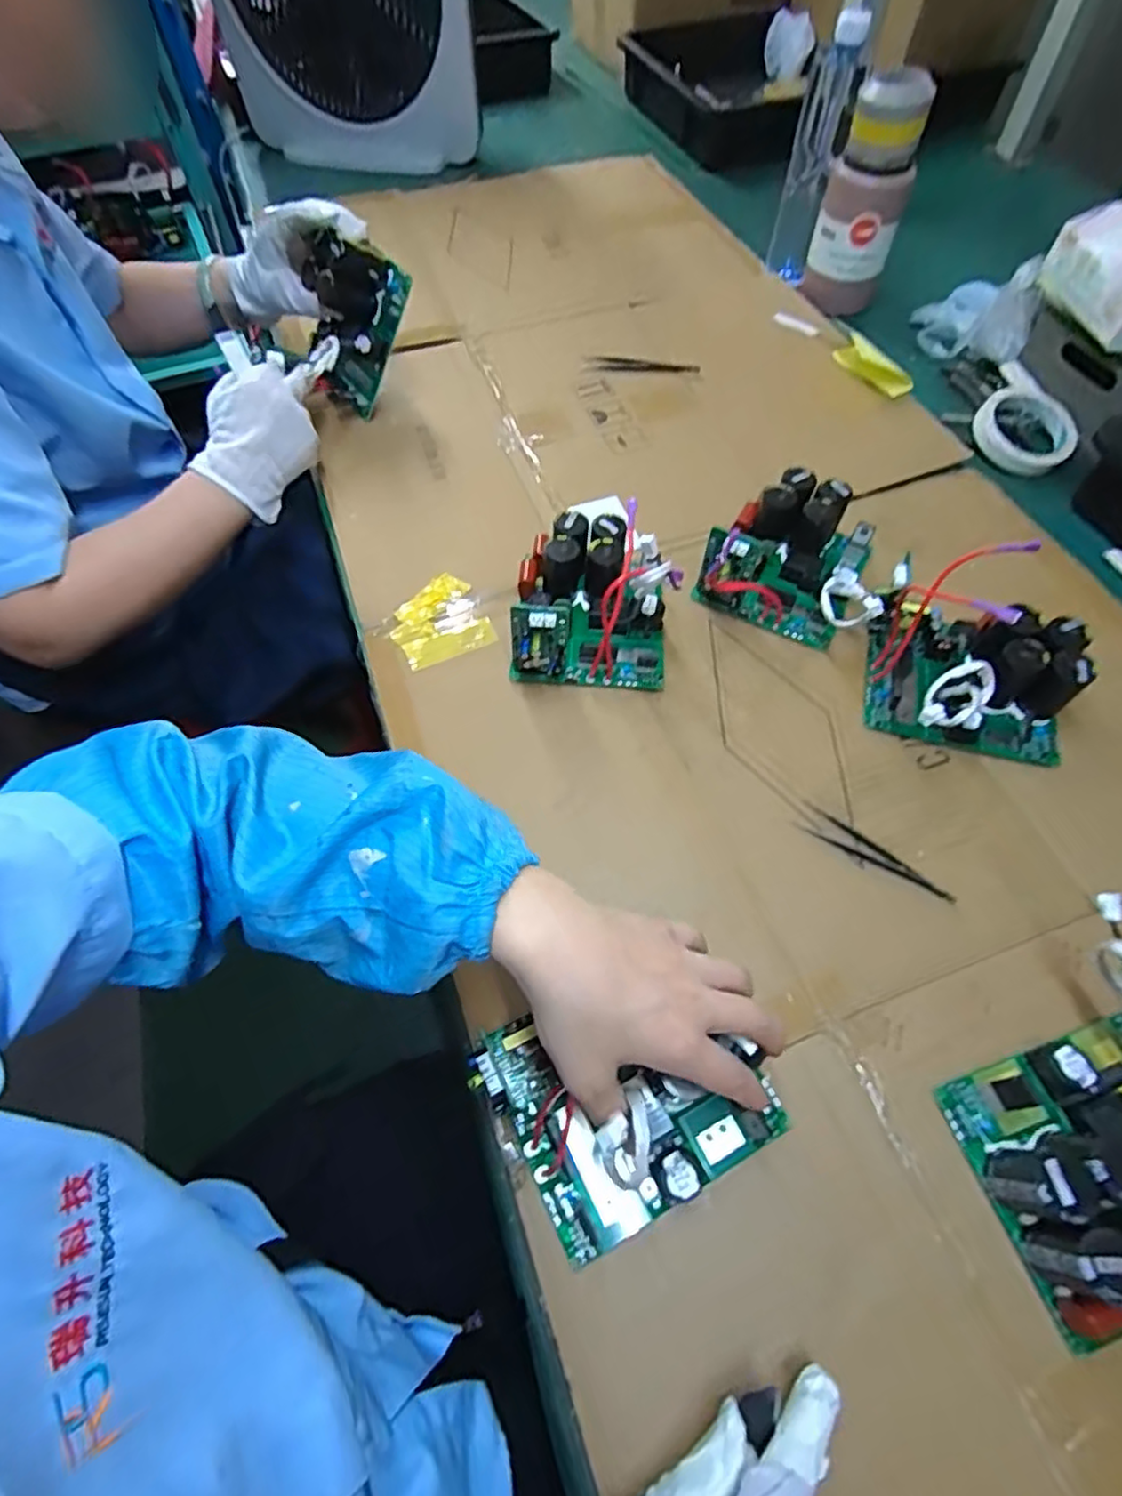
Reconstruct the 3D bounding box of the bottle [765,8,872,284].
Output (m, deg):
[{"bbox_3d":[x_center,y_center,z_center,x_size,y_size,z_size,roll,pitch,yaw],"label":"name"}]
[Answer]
[{"bbox_3d":[0.288,-0.671,0.749,0.054,0.207,0.066,10,61,8],"label":"bottle"}]

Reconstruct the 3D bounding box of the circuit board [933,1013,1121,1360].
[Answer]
[{"bbox_3d":[0.296,0.213,0.335,0.144,0.055,0.123,-18,61,-8],"label":"circuit board"}]

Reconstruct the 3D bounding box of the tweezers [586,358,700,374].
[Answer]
[{"bbox_3d":[0.090,-0.423,0.732,0.126,0.008,0.025,1,60,3],"label":"tweezers"}]

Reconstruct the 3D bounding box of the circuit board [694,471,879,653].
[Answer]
[{"bbox_3d":[0.195,-0.159,0.544,0.131,0.066,0.151,22,63,14],"label":"circuit board"}]

